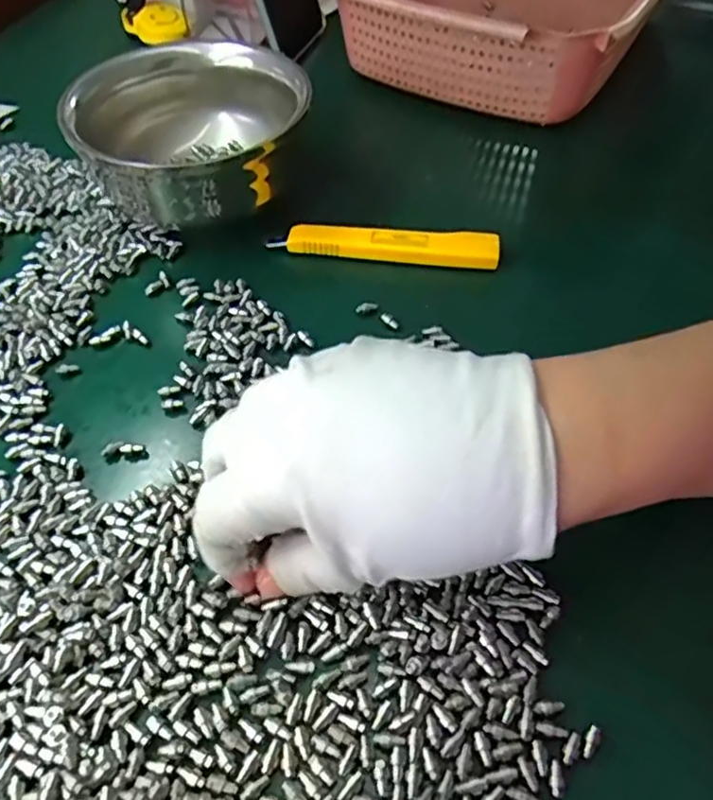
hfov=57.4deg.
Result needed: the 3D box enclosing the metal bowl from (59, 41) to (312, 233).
[{"bbox_3d":[-0.088,-0.142,0.364,0.110,0.069,0.110,0,53,0],"label":"metal bowl"}]

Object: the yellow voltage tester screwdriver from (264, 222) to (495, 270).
[{"bbox_3d":[0.015,-0.084,0.351,0.120,0.013,0.019,4,53,3],"label":"yellow voltage tester screwdriver"}]

